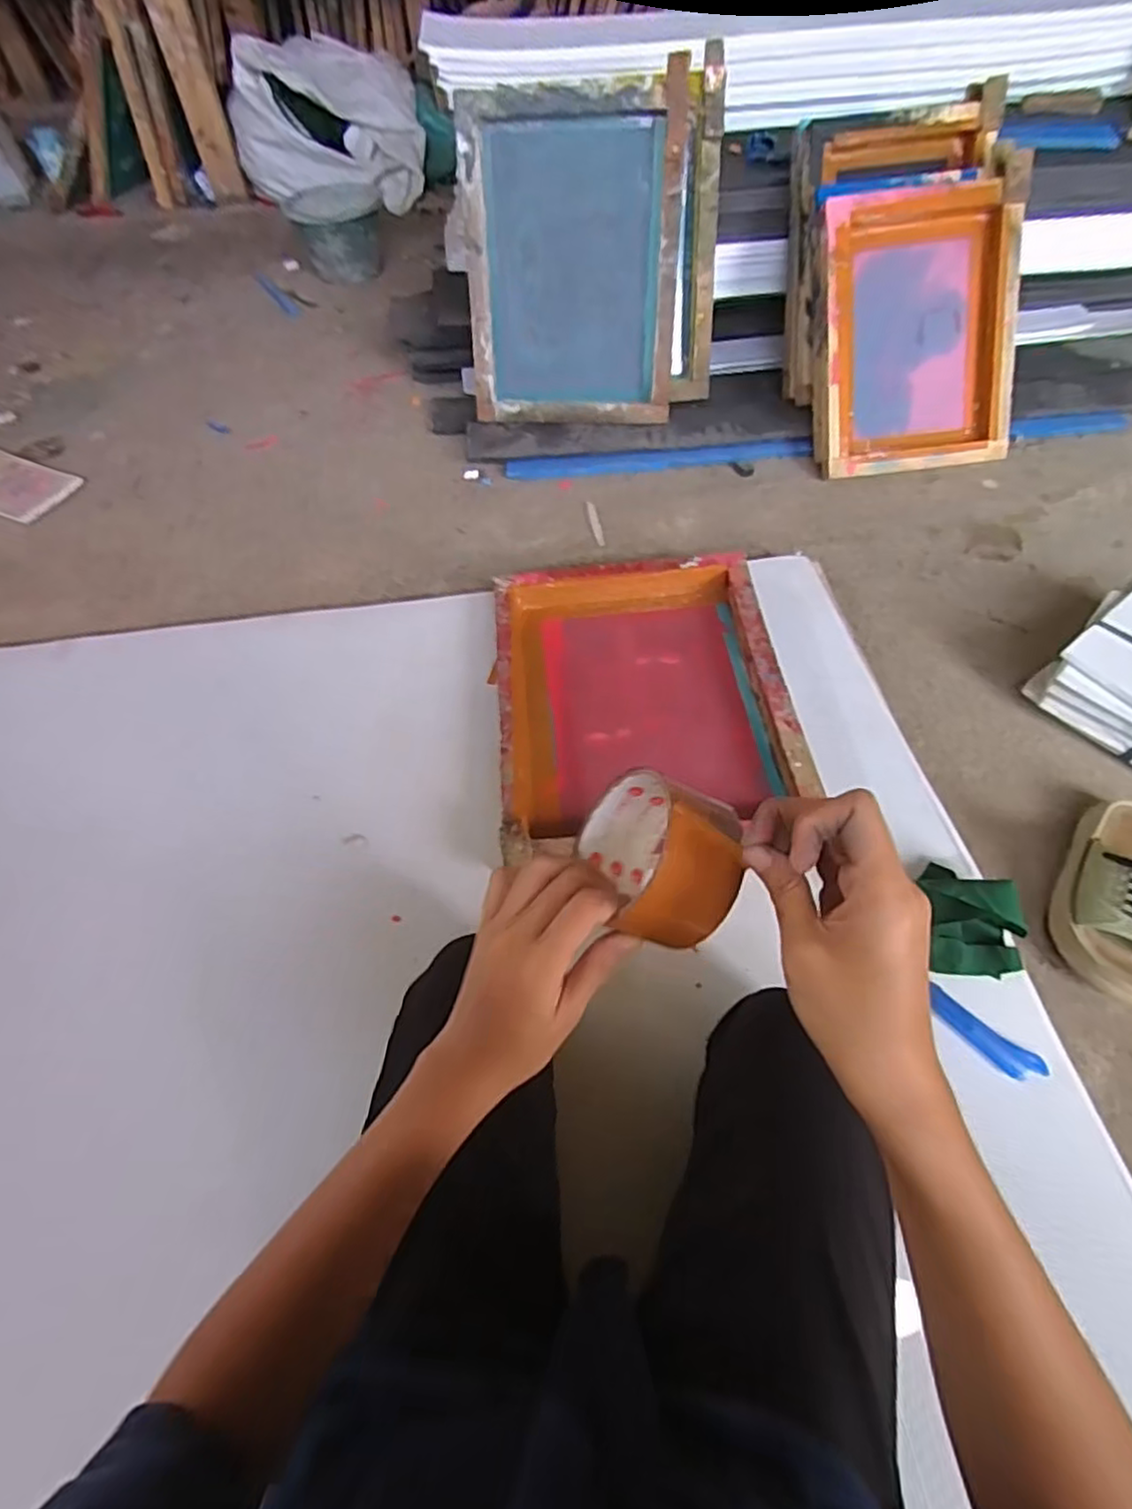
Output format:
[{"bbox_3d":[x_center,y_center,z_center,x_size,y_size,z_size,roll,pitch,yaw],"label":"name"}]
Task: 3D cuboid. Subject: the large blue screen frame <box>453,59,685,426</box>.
[{"bbox_3d":[0.011,-0.824,1.145,0.360,0.451,0.032,1,32,4],"label":"large blue screen frame"}]

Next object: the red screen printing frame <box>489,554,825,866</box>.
[{"bbox_3d":[0.093,-0.085,0.857,0.358,0.056,0.435,-5,59,0],"label":"red screen printing frame"}]

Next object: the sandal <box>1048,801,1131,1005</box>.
[{"bbox_3d":[0.589,0.139,0.701,0.101,0.078,0.229,28,64,18],"label":"sandal"}]

